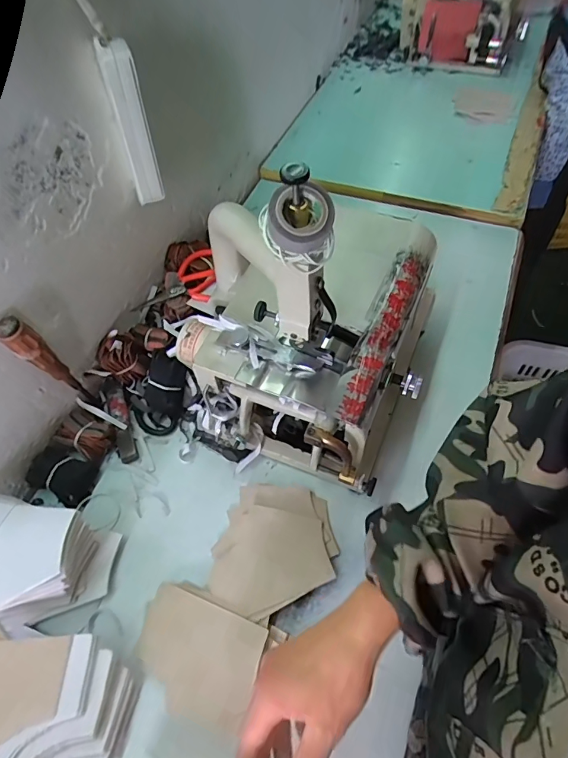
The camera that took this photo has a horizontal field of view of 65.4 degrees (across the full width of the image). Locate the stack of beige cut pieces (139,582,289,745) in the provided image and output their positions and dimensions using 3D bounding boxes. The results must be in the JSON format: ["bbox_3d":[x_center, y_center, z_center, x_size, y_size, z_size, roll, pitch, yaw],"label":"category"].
[{"bbox_3d":[-0.093,0.296,0.479,0.140,0.025,0.110,18,59,13],"label":"stack of beige cut pieces"}]

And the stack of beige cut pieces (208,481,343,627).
[{"bbox_3d":[-0.010,0.205,0.530,0.137,0.031,0.149,7,57,6],"label":"stack of beige cut pieces"}]

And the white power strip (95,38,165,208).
[{"bbox_3d":[-0.182,-0.303,0.534,0.042,0.169,0.040,-17,58,-9],"label":"white power strip"}]

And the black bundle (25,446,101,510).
[{"bbox_3d":[-0.296,0.130,0.591,0.078,0.034,0.061,17,59,13],"label":"black bundle"}]

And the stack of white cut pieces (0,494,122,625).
[{"bbox_3d":[-0.290,0.208,0.506,0.165,0.082,0.122,11,58,9],"label":"stack of white cut pieces"}]

